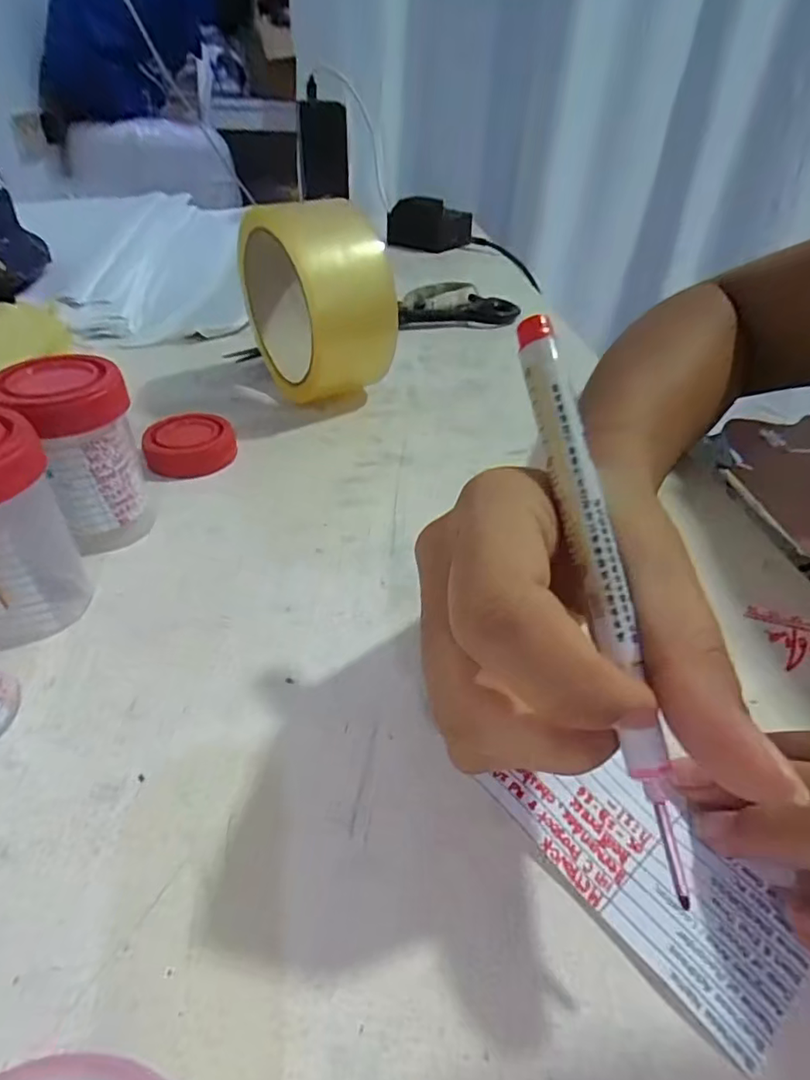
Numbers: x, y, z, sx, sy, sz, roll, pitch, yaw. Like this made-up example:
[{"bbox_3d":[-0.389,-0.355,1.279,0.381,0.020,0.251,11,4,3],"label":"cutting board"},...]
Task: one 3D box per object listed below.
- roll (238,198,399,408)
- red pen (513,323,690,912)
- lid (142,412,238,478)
[{"bbox_3d":[-0.051,-0.136,0.325,0.066,0.098,0.085,-22,45,-27],"label":"roll"},{"bbox_3d":[0.042,0.005,0.122,0.009,0.006,0.125,-6,73,-11],"label":"red pen"},{"bbox_3d":[-0.107,-0.048,0.278,0.042,0.016,0.036,-17,43,-22],"label":"lid"}]

